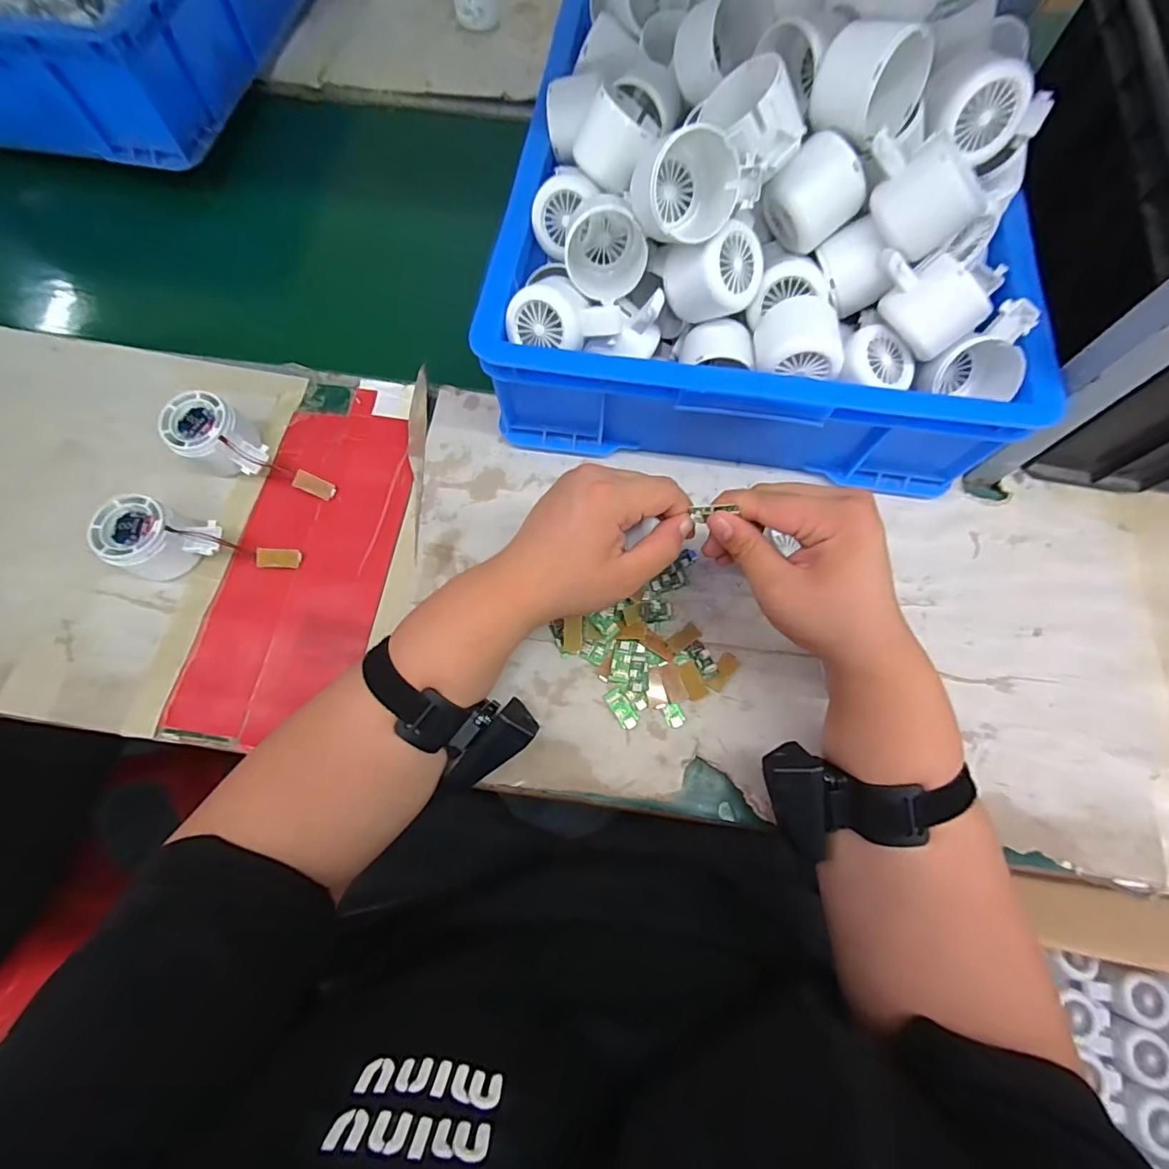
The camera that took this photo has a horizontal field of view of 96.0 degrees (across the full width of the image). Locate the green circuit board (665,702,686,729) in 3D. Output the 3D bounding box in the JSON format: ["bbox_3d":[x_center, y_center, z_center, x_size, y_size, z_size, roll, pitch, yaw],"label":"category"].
[{"bbox_3d":[0.069,0.100,0.404,0.013,0.004,0.019,-23,73,-8],"label":"green circuit board"}]

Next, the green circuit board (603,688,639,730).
[{"bbox_3d":[0.029,0.096,0.405,0.014,0.005,0.031,-31,74,-10],"label":"green circuit board"}]

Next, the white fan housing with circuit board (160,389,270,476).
[{"bbox_3d":[-0.312,-0.121,0.449,0.072,0.053,0.058,39,76,12],"label":"white fan housing with circuit board"}]

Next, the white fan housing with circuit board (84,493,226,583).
[{"bbox_3d":[-0.335,-0.032,0.418,0.073,0.052,0.058,15,72,5],"label":"white fan housing with circuit board"}]

